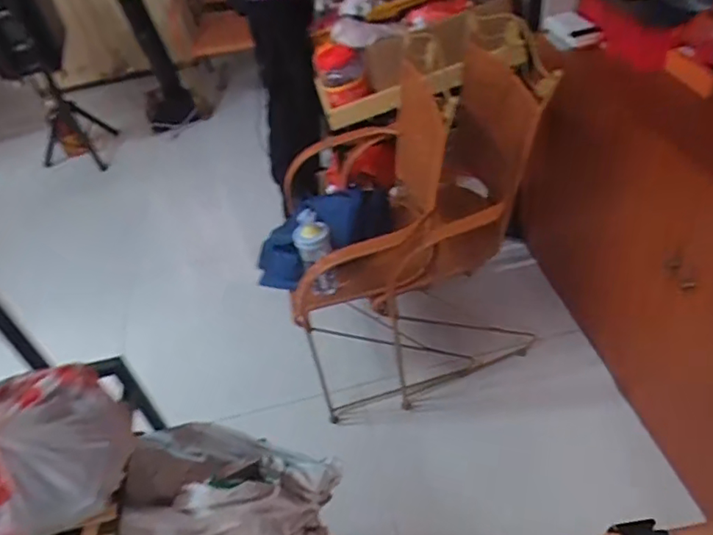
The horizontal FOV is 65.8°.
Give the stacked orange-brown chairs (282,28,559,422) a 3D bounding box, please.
[{"bbox_3d":[0.154,-0.146,1.534,0.670,0.817,0.680,-9,42,-2],"label":"stacked orange-brown chairs"}]

